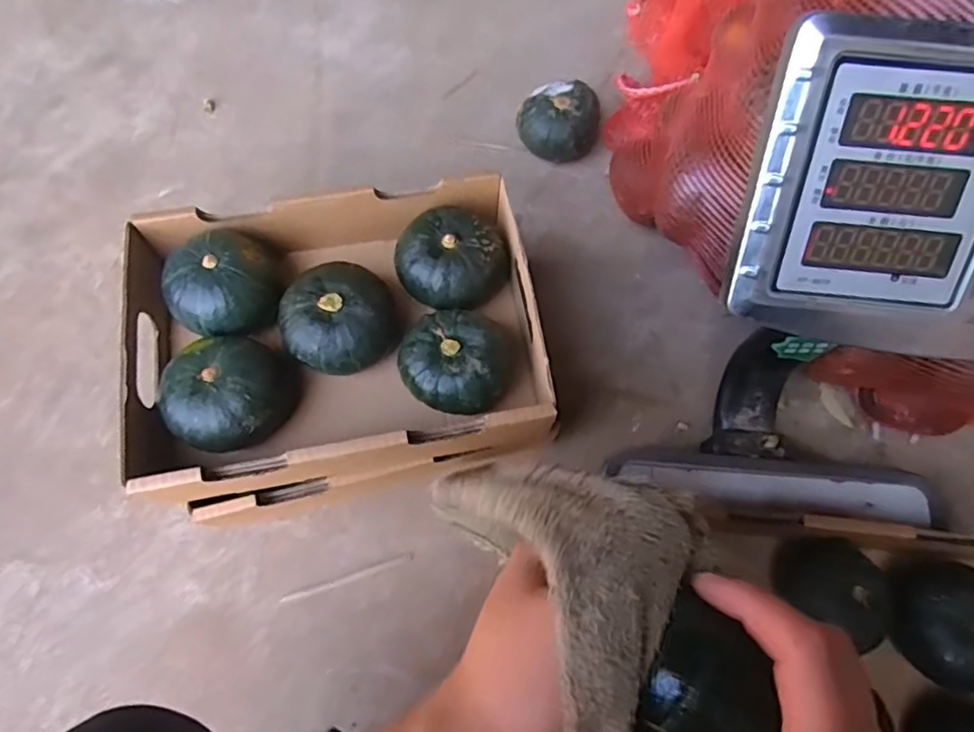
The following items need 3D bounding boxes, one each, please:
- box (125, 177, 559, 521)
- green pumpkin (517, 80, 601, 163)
[{"bbox_3d":[-0.115,-0.023,0.494,0.310,0.077,0.228,-9,72,-3],"label":"box"},{"bbox_3d":[0.084,-0.284,0.715,0.084,0.061,0.079,0,72,0],"label":"green pumpkin"}]

